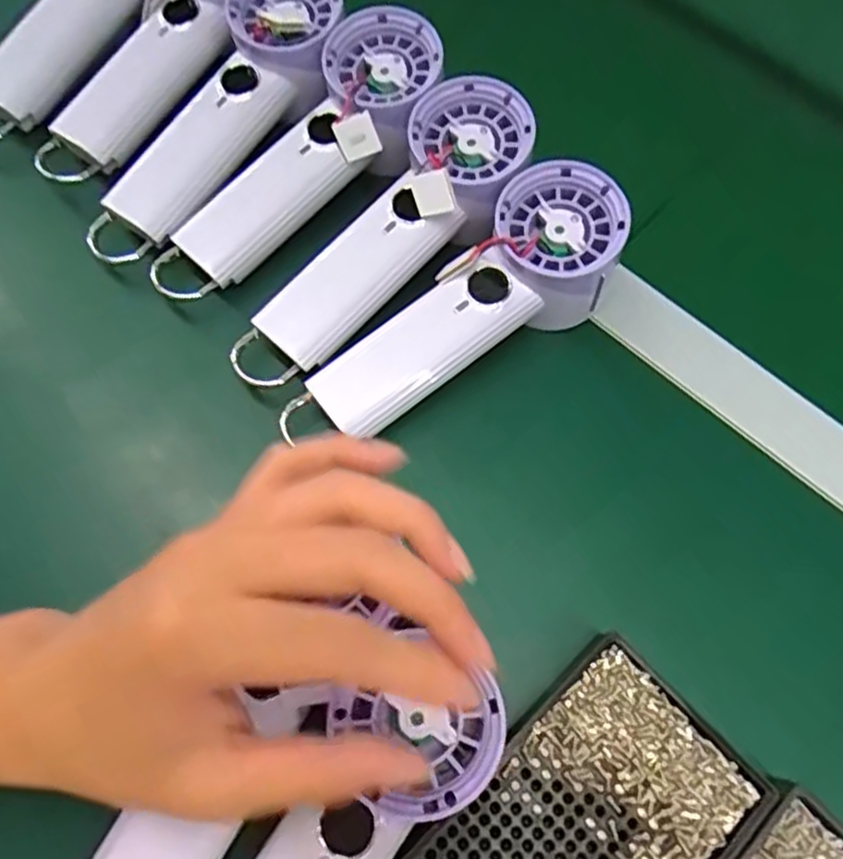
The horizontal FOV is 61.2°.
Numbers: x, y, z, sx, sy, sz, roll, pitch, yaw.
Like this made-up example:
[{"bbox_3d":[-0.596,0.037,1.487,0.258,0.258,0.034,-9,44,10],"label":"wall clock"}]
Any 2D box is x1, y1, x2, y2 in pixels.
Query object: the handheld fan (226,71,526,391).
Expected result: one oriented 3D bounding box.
[{"bbox_3d":[-0.015,-0.096,0.355,0.056,0.033,0.191,42,88,14],"label":"handheld fan"}]

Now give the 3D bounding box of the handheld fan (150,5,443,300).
[{"bbox_3d":[-0.063,-0.141,0.379,0.062,0.035,0.198,41,89,14],"label":"handheld fan"}]

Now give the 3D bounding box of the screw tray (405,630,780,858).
[{"bbox_3d":[0.064,0.162,0.281,0.137,0.012,0.089,-41,75,-17],"label":"screw tray"}]

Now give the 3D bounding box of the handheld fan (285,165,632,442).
[{"bbox_3d":[0.021,-0.054,0.354,0.185,0.053,0.056,-37,73,-2],"label":"handheld fan"}]

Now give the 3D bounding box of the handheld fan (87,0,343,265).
[{"bbox_3d":[-0.108,-0.172,0.391,0.062,0.031,0.192,37,92,12],"label":"handheld fan"}]

